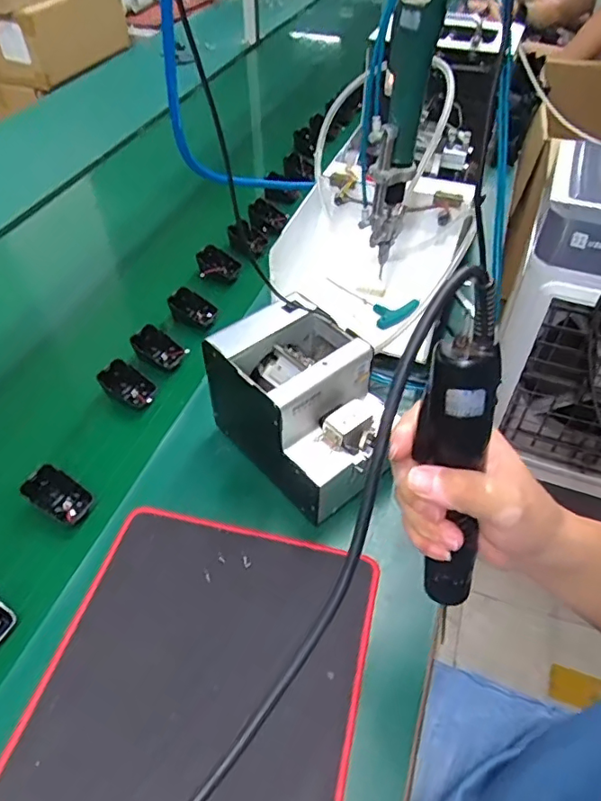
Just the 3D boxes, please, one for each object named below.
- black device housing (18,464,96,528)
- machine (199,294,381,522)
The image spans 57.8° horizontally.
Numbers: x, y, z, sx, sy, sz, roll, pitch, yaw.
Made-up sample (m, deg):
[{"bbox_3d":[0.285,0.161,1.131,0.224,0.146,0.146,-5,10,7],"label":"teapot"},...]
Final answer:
[{"bbox_3d":[-0.255,0.101,0.580,0.072,0.028,0.042,22,51,20],"label":"black device housing"},{"bbox_3d":[0.005,0.008,0.588,0.126,0.145,0.183,-34,56,-28],"label":"machine"}]

